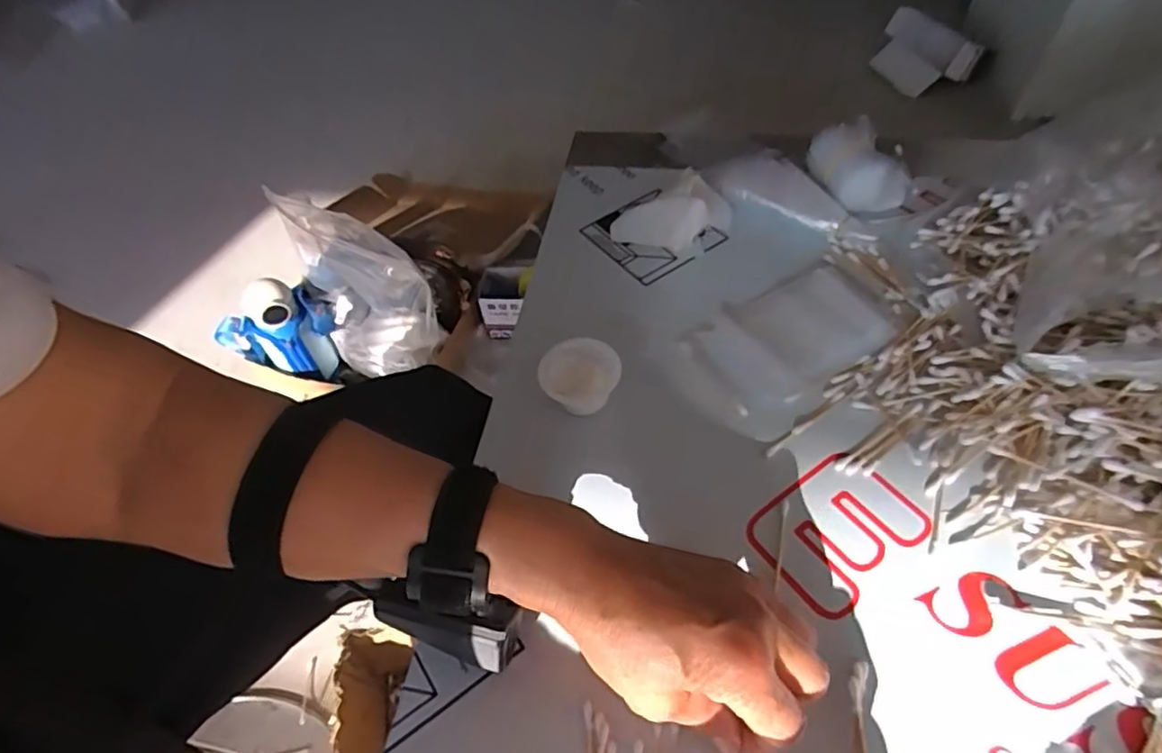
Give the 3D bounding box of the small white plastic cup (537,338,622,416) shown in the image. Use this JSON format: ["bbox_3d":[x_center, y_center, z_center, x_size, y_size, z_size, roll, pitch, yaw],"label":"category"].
[{"bbox_3d":[0.000,0.003,0.418,0.052,0.031,0.049,-2,52,2],"label":"small white plastic cup"}]

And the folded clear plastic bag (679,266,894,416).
[{"bbox_3d":[0.150,-0.029,0.442,0.144,0.013,0.092,-25,54,-14],"label":"folded clear plastic bag"}]

